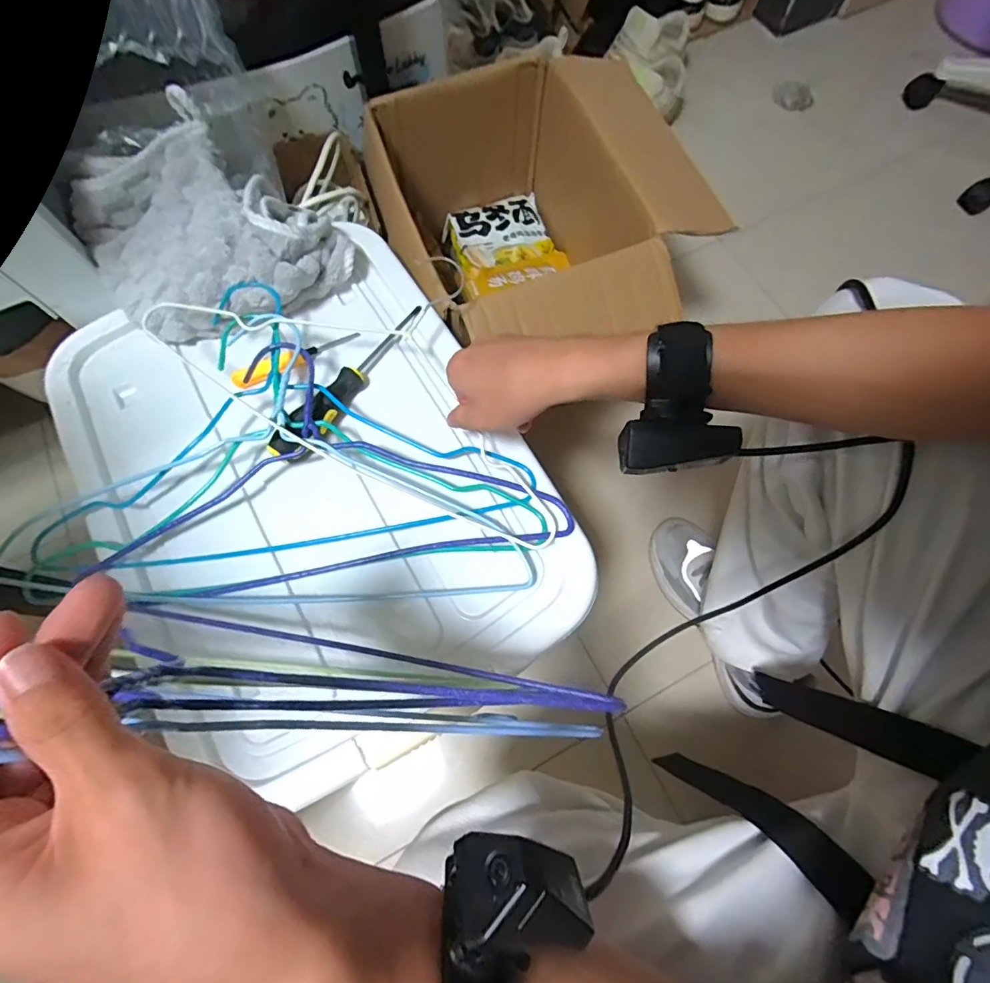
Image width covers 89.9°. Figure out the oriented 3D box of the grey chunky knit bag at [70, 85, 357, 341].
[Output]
[{"bbox_3d":[-0.279,-0.246,0.485,0.209,0.090,0.210,-43,76,-13],"label":"grey chunky knit bag"}]

